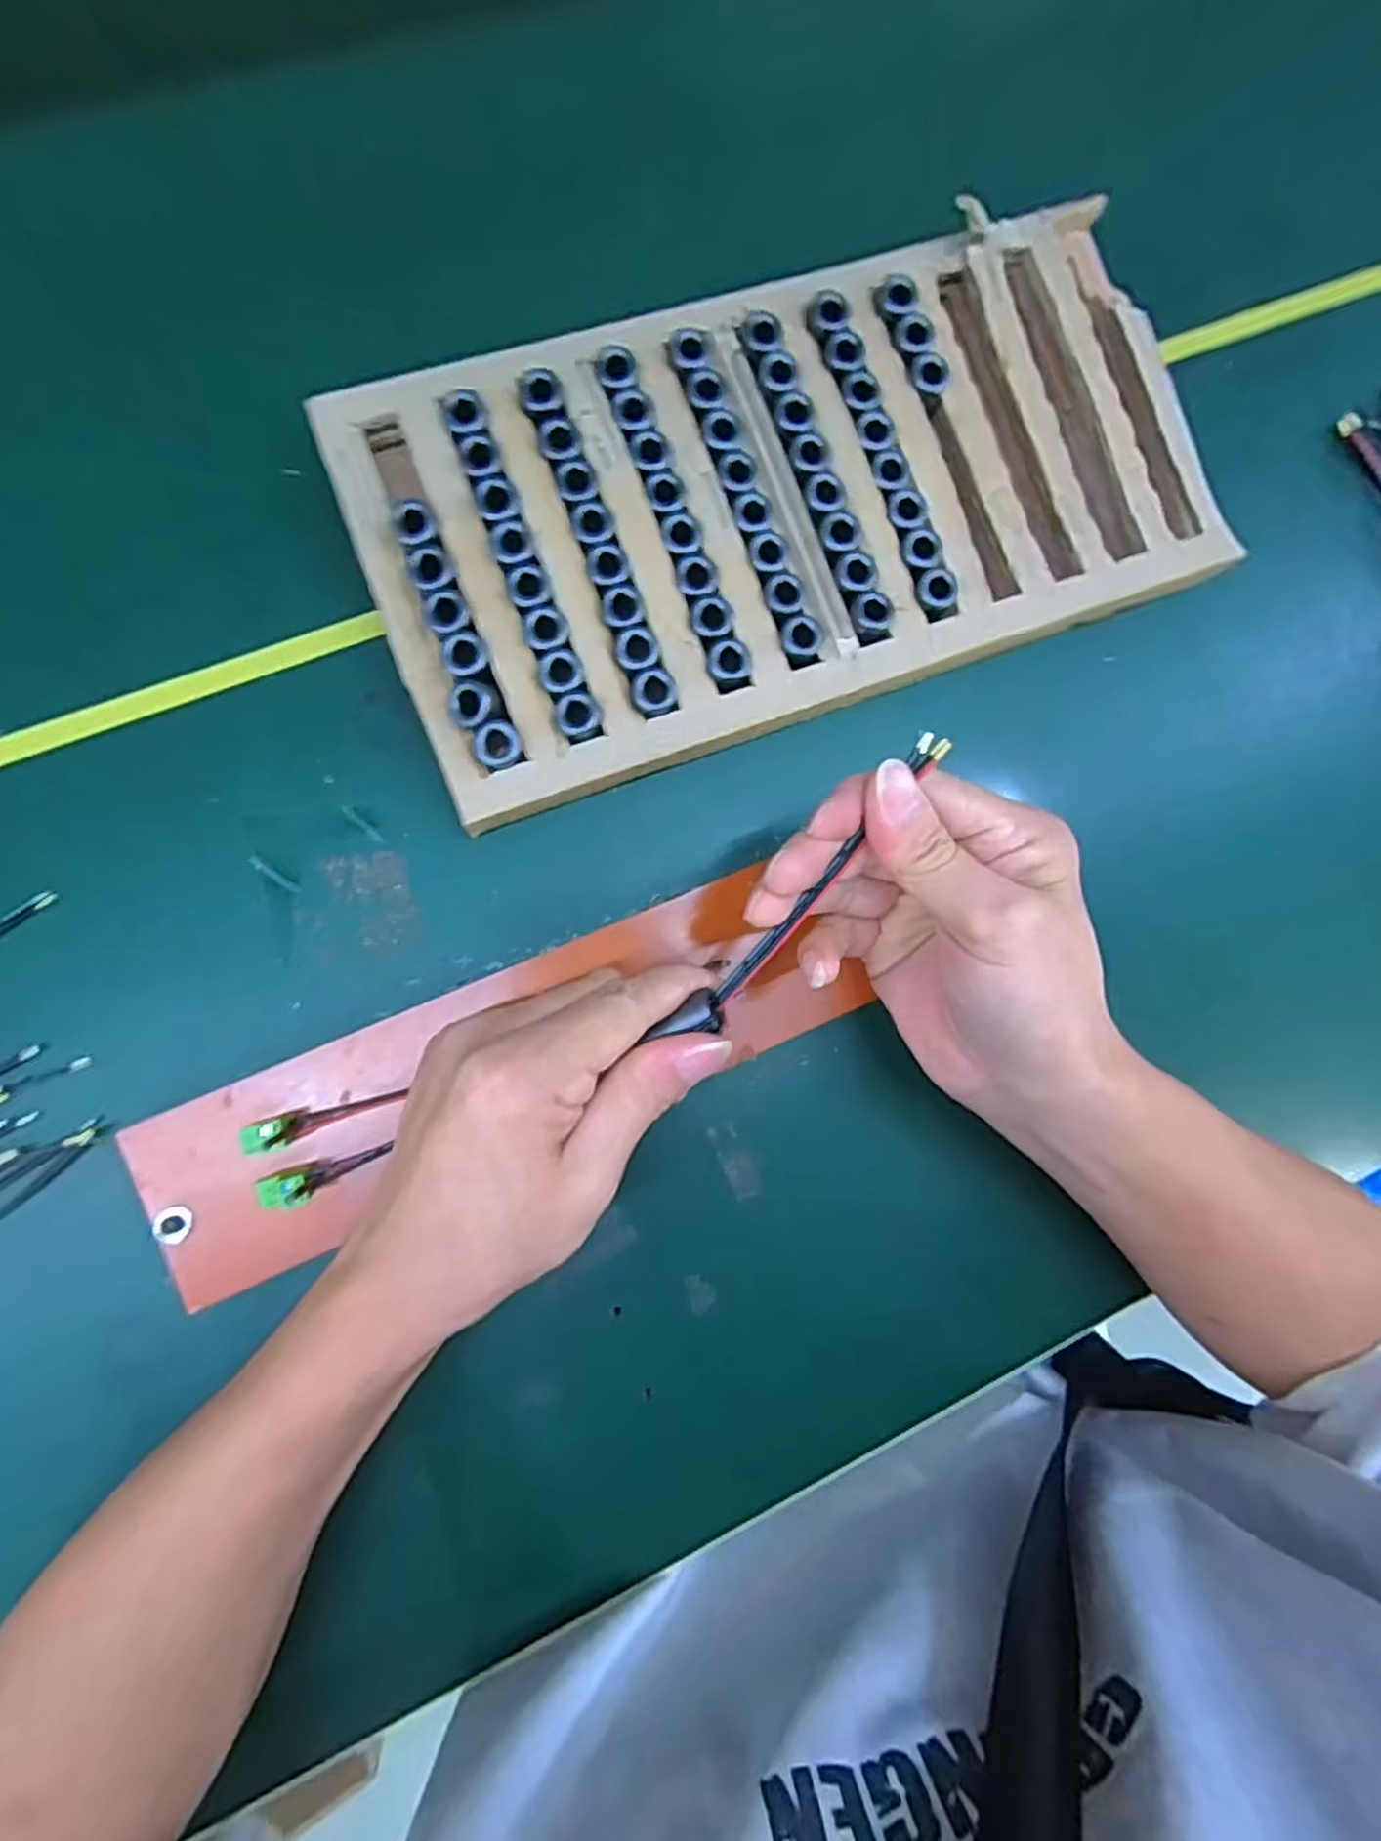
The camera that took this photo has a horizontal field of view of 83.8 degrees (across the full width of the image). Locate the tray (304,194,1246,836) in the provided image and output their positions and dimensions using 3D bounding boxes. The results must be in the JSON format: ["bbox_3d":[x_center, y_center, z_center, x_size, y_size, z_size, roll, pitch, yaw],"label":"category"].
[{"bbox_3d":[0.048,-0.176,0.326,0.353,0.035,0.172,-21,88,-9],"label":"tray"}]

